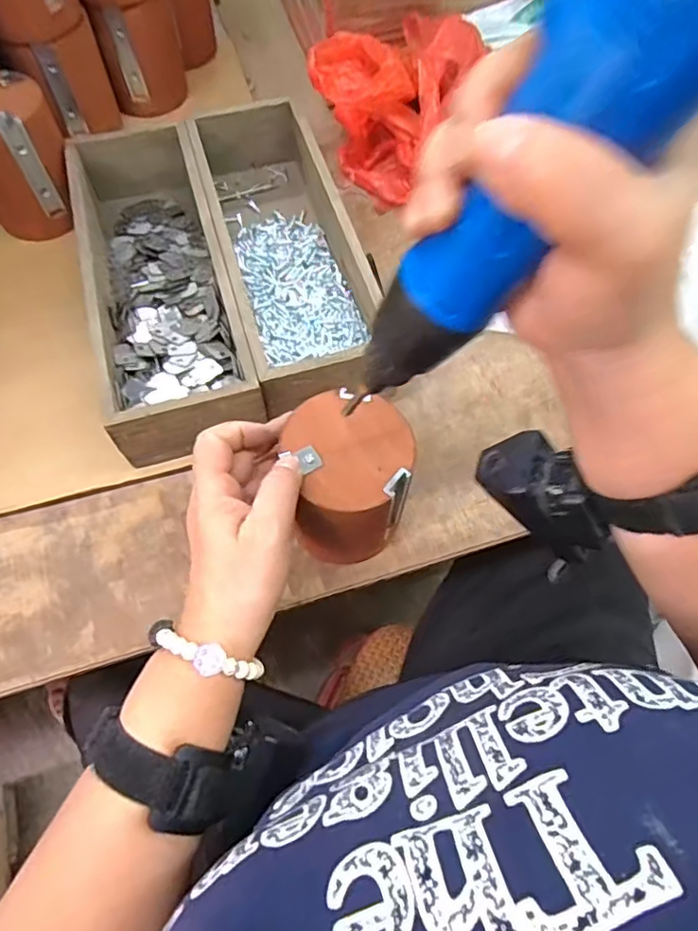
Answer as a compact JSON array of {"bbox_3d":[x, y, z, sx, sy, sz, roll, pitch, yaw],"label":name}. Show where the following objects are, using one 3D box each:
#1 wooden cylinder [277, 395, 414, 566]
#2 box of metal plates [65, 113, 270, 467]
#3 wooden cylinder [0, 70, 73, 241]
[{"bbox_3d":[0.001,0.011,0.367,0.070,0.092,0.081,-12,65,-7],"label":"wooden cylinder"},{"bbox_3d":[-0.146,-0.145,0.454,0.099,0.065,0.297,-15,66,-9],"label":"box of metal plates"},{"bbox_3d":[-0.271,-0.251,0.479,0.076,0.099,0.070,-24,67,-13],"label":"wooden cylinder"}]

